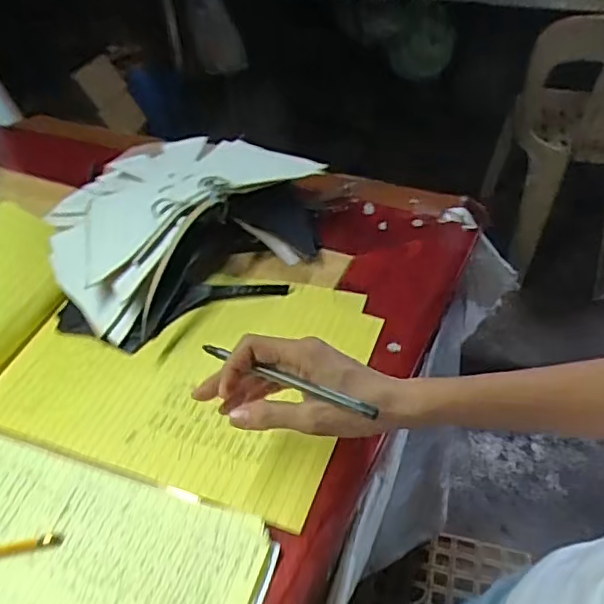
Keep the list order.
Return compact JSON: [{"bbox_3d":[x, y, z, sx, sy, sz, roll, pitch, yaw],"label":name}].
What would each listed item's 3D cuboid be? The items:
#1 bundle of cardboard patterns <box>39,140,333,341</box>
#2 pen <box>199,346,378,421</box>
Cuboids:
[{"bbox_3d":[-0.156,-0.093,0.644,0.262,0.047,0.261,29,67,39],"label":"bundle of cardboard patterns"},{"bbox_3d":[-0.013,0.050,0.397,0.128,0.008,0.007,18,52,22],"label":"pen"}]

